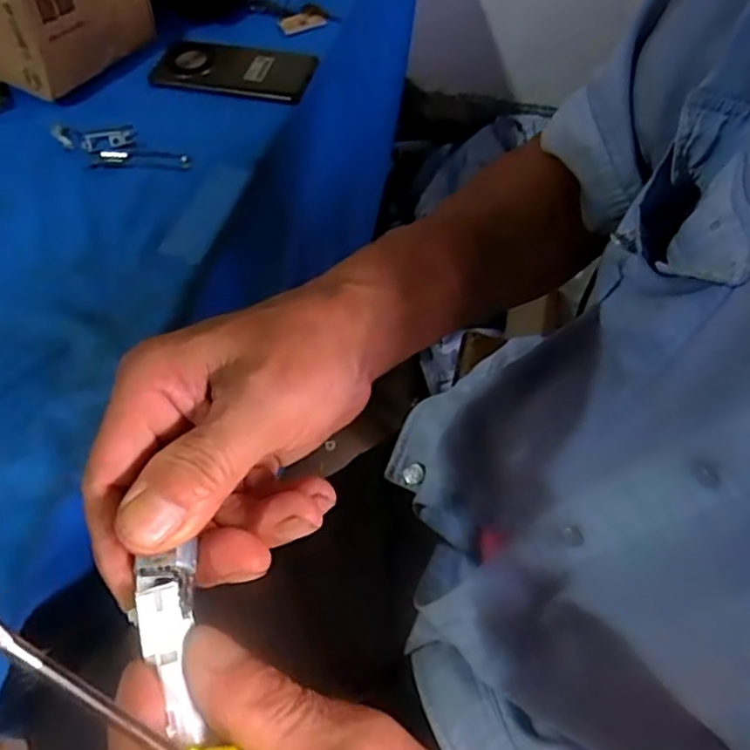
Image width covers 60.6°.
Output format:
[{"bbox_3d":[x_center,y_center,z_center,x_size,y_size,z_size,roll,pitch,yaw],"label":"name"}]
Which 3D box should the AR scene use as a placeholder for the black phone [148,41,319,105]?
[{"bbox_3d":[-0.148,-0.315,0.661,0.165,0.014,0.073,9,58,8],"label":"black phone"}]

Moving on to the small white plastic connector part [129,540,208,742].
[{"bbox_3d":[-0.066,0.086,0.205,0.021,0.008,0.056,-13,70,-7],"label":"small white plastic connector part"}]

